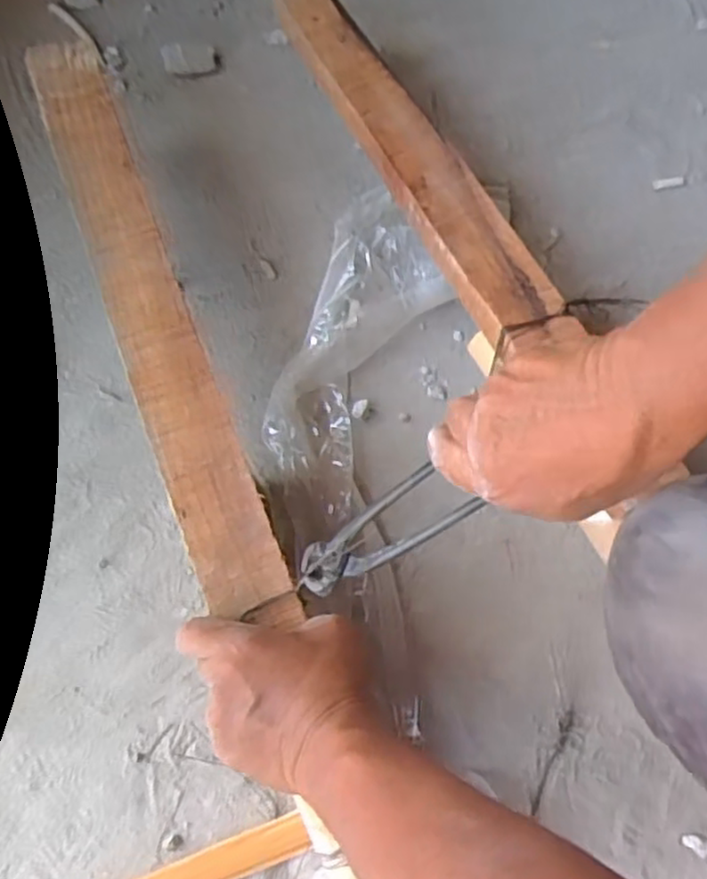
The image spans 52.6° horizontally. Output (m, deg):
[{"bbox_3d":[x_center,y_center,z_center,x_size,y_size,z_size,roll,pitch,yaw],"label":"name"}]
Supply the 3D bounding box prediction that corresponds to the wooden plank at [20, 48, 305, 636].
[{"bbox_3d":[-0.148,-0.098,0.516,0.055,0.015,0.477,-21,74,-5],"label":"wooden plank"}]

